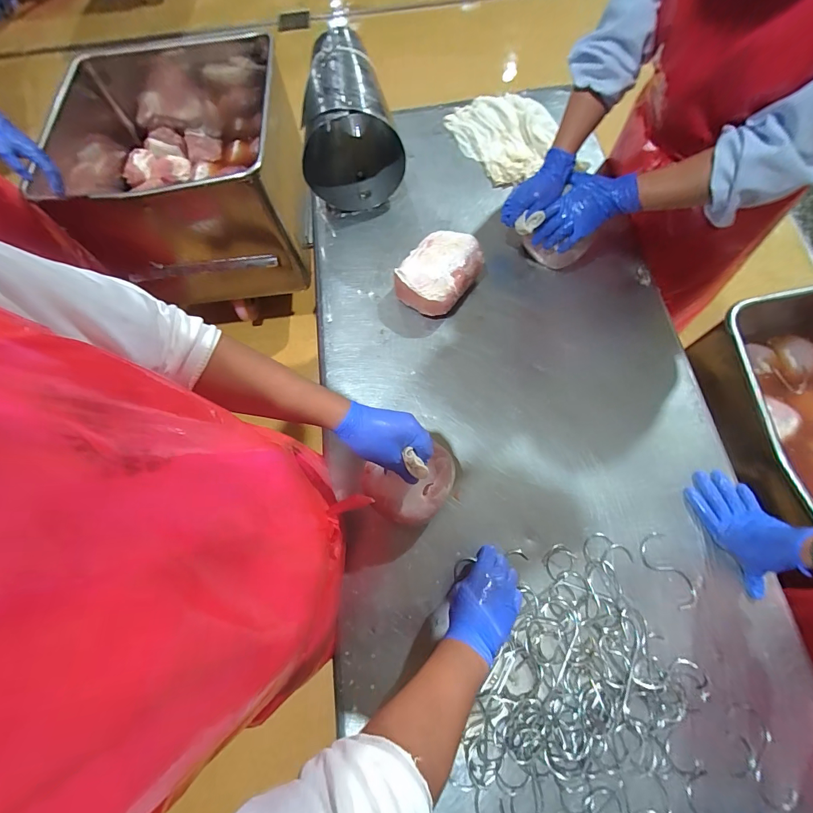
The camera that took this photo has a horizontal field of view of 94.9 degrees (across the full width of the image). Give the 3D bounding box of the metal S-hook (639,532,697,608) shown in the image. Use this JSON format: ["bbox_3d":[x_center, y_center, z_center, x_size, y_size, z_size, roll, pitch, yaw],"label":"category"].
[{"bbox_3d":[0.412,0.261,0.590,0.050,0.008,0.112,-20,71,-4],"label":"metal S-hook"}]

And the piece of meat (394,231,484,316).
[{"bbox_3d":[0.065,-0.263,0.749,0.130,0.077,0.167,32,77,12],"label":"piece of meat"}]

